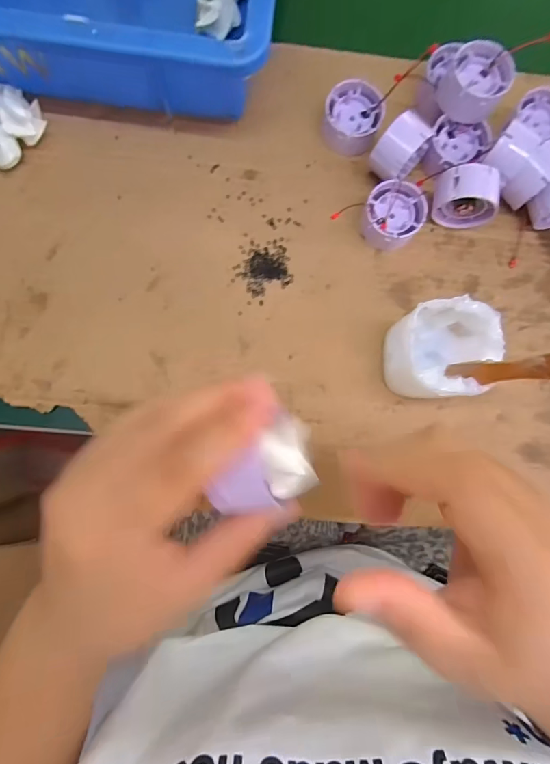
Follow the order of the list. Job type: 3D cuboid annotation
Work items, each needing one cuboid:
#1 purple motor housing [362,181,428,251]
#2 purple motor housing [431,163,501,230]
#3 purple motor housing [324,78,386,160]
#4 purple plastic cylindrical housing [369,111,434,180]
[{"bbox_3d":[0.093,-0.132,0.326,0.045,0.024,0.046,0,85,-3],"label":"purple motor housing"},{"bbox_3d":[0.148,-0.144,0.320,0.044,0.047,0.028,3,85,-3],"label":"purple motor housing"},{"bbox_3d":[0.062,-0.209,0.331,0.044,0.024,0.051,9,85,-2],"label":"purple motor housing"},{"bbox_3d":[0.095,-0.178,0.319,0.028,0.043,0.042,43,84,1],"label":"purple plastic cylindrical housing"}]

